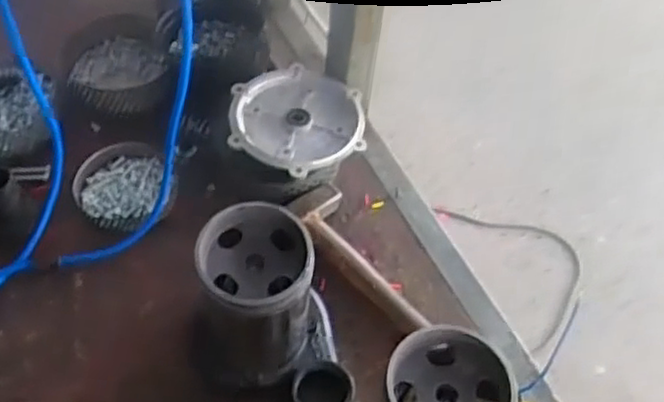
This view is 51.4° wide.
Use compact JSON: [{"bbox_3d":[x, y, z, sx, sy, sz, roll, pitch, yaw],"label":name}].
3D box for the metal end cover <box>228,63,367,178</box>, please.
[{"bbox_3d":[-0.039,-0.087,0.734,0.141,0.014,0.136,-29,60,-22],"label":"metal end cover"}]

